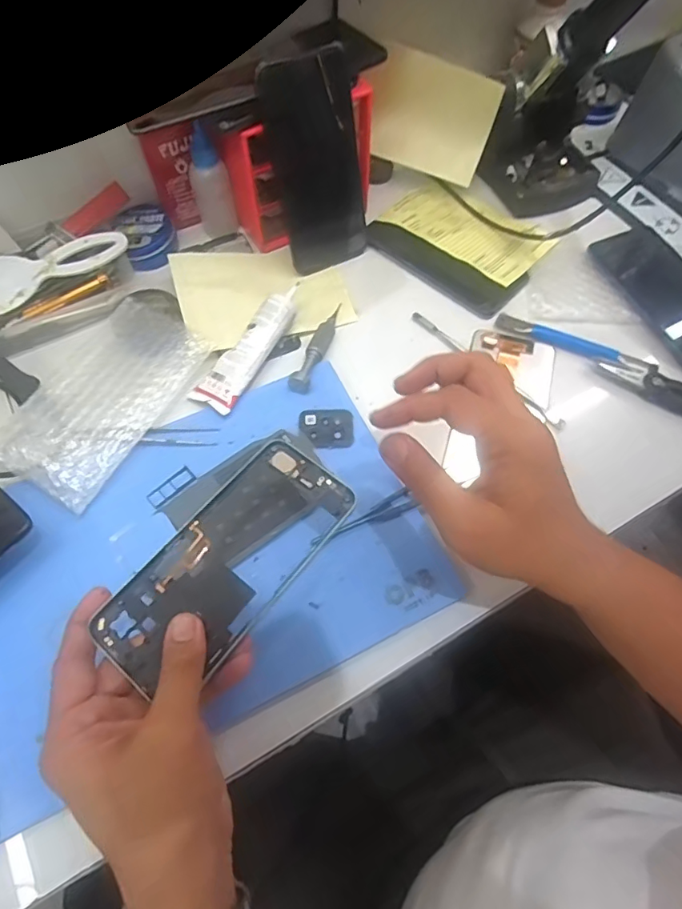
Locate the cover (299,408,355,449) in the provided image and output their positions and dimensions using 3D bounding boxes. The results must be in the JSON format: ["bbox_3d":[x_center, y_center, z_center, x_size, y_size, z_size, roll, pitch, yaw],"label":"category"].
[{"bbox_3d":[-0.011,-0.022,0.407,0.043,0.004,0.035,-2,62,-3],"label":"cover"}]

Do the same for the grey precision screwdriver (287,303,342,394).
[{"bbox_3d":[-0.018,-0.097,0.445,0.017,0.020,0.106,20,63,8],"label":"grey precision screwdriver"}]

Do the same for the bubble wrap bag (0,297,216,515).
[{"bbox_3d":[-0.194,-0.053,0.412,0.113,0.020,0.175,24,64,10],"label":"bubble wrap bag"}]

